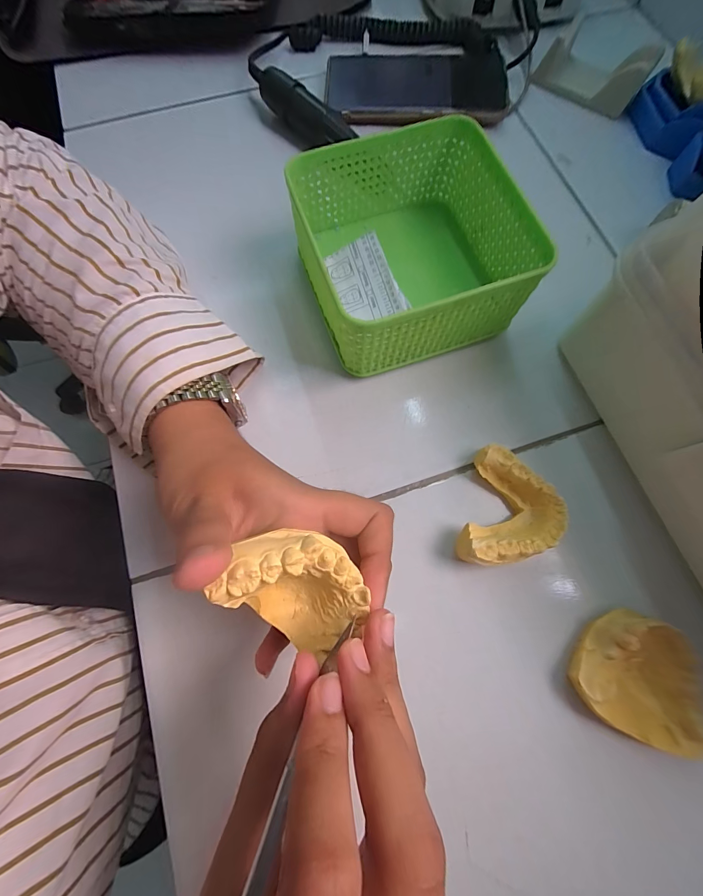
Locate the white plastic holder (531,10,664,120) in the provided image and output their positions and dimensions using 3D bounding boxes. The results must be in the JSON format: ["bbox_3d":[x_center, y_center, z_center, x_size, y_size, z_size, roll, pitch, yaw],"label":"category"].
[{"bbox_3d":[0.221,-0.344,0.303,0.089,0.032,0.049,37,76,12],"label":"white plastic holder"}]

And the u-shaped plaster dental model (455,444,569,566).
[{"bbox_3d":[0.094,0.038,0.201,0.052,0.023,0.068,17,73,6],"label":"u-shaped plaster dental model"}]

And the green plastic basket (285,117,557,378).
[{"bbox_3d":[0.038,-0.130,0.225,0.128,0.067,0.129,-18,72,-5],"label":"green plastic basket"}]

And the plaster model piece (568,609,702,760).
[{"bbox_3d":[0.152,0.119,0.177,0.062,0.020,0.057,0,72,1],"label":"plaster model piece"}]

